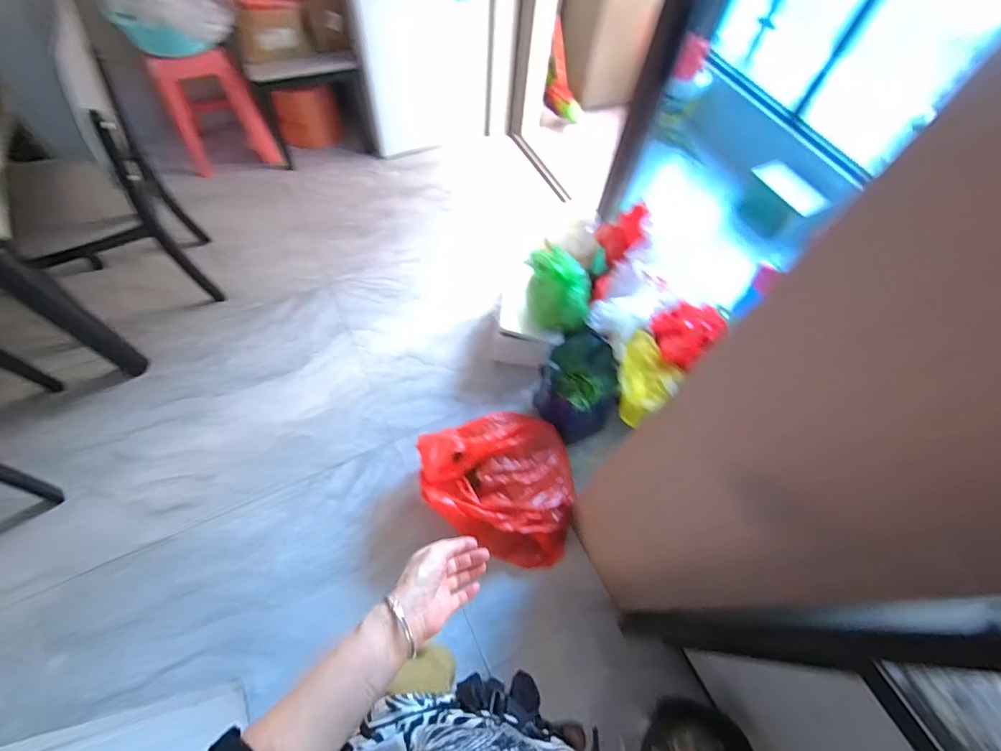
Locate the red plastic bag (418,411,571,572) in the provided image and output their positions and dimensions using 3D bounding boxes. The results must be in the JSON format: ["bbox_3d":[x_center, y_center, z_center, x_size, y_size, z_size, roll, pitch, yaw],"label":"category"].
[{"bbox_3d":[-0.013,0.318,1.356,0.498,0.233,0.409,13,62,5],"label":"red plastic bag"}]

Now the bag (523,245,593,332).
[{"bbox_3d":[0.197,-0.301,1.525,0.238,0.175,0.225,15,63,6],"label":"bag"}]

